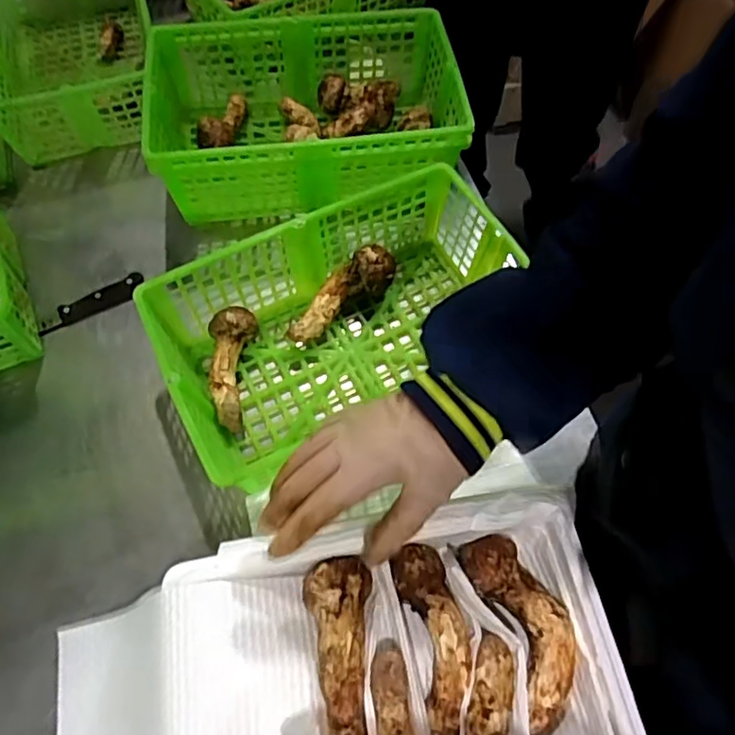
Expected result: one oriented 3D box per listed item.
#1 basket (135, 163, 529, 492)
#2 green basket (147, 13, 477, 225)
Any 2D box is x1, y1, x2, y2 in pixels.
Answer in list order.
[{"bbox_3d":[-0.021,-0.042,0.593,0.336,0.101,0.213,-25,65,-12],"label":"basket"},{"bbox_3d":[-0.068,-0.282,0.697,0.336,0.124,0.216,-9,63,-4],"label":"green basket"}]

